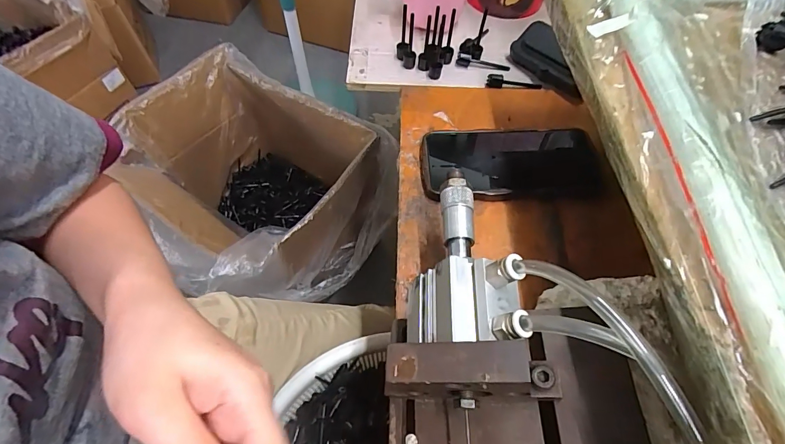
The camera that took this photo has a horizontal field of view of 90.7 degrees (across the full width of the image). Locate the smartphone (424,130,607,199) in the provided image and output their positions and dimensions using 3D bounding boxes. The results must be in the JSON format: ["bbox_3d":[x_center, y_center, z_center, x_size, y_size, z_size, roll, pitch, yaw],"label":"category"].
[{"bbox_3d":[0.114,-0.058,0.380,0.166,0.015,0.080,1,59,-1],"label":"smartphone"}]

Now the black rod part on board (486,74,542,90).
[{"bbox_3d":[0.140,-0.161,0.444,0.062,0.011,0.016,0,59,-1],"label":"black rod part on board"}]

